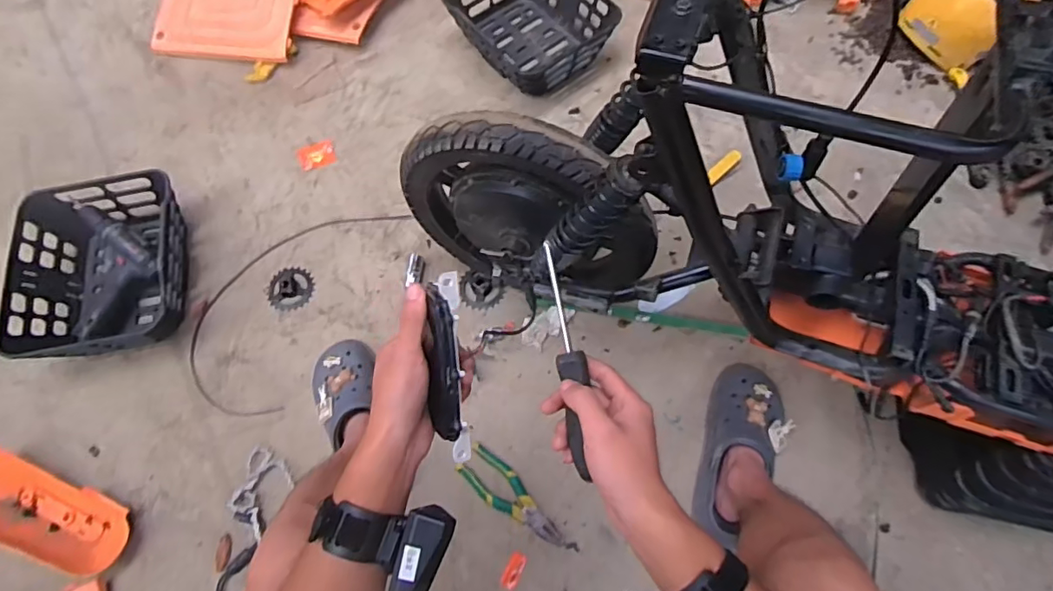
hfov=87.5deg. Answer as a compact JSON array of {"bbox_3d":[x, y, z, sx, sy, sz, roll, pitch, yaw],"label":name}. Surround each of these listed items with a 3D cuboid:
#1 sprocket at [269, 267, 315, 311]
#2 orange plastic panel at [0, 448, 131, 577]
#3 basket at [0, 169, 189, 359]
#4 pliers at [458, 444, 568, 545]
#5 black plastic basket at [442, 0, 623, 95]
[{"bbox_3d":[-0.434,-0.013,1.018,0.079,0.009,0.085,-5,68,-1],"label":"sprocket"},{"bbox_3d":[-0.776,0.339,0.867,0.322,0.067,0.116,20,70,9],"label":"orange plastic panel"},{"bbox_3d":[-0.745,-0.056,0.989,0.269,0.118,0.329,-12,69,-4],"label":"basket"},{"bbox_3d":[-0.024,0.321,0.859,0.061,0.022,0.197,-41,73,-14],"label":"pliers"},{"bbox_3d":[0.005,-0.598,1.201,0.332,0.109,0.278,42,75,16],"label":"black plastic basket"}]

